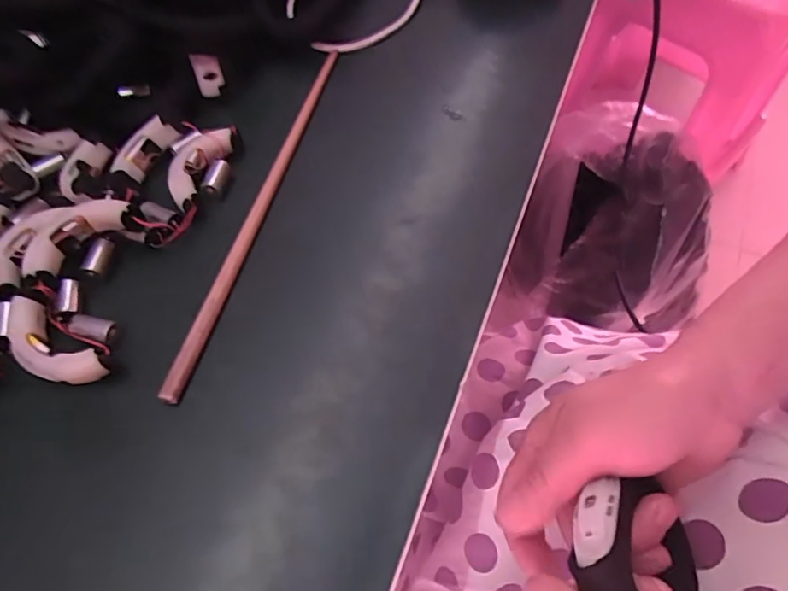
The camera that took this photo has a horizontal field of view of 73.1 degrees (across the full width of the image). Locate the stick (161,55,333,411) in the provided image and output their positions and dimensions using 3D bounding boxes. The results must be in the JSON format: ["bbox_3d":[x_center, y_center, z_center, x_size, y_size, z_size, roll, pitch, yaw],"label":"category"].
[{"bbox_3d":[-0.070,-0.053,0.289,0.008,0.006,0.237,13,61,7],"label":"stick"}]

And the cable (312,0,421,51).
[{"bbox_3d":[0.002,-0.203,0.358,0.022,0.025,0.137,40,68,20],"label":"cable"}]

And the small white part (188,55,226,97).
[{"bbox_3d":[-0.112,-0.133,0.321,0.016,0.024,0.004,-17,38,-10],"label":"small white part"}]

